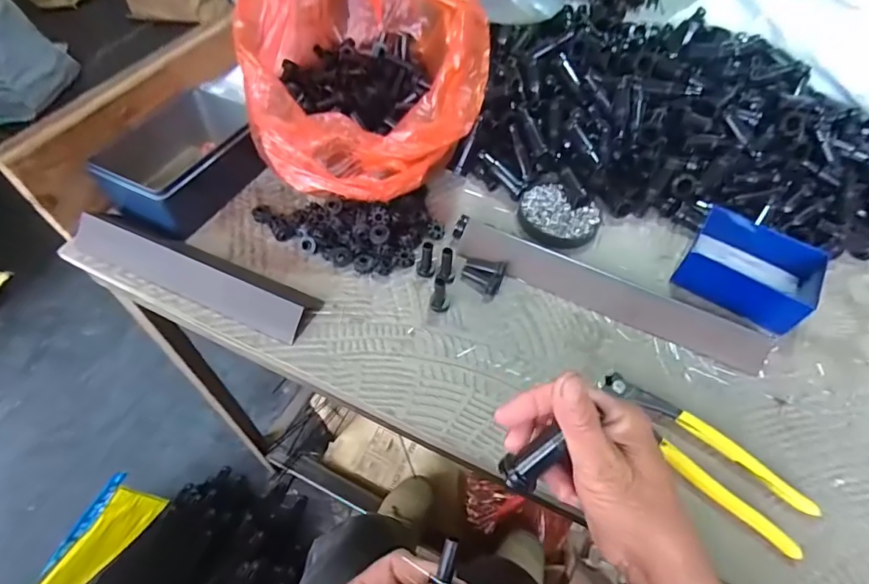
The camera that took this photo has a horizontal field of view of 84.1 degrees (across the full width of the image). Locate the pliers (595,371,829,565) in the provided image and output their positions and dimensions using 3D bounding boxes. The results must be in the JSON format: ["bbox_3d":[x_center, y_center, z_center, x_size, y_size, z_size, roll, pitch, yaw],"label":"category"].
[{"bbox_3d":[0.196,0.120,0.361,0.160,0.014,0.046,38,62,22],"label":"pliers"}]

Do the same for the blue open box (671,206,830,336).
[{"bbox_3d":[0.297,-0.023,0.452,0.108,0.037,0.093,30,59,18],"label":"blue open box"}]

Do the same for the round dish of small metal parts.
[{"bbox_3d":[0.129,-0.079,0.507,0.083,0.010,0.075,36,61,21],"label":"round dish of small metal parts"}]

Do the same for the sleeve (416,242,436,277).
[{"bbox_3d":[-0.008,-0.029,0.442,0.017,0.034,0.014,1,55,-1],"label":"sleeve"}]

